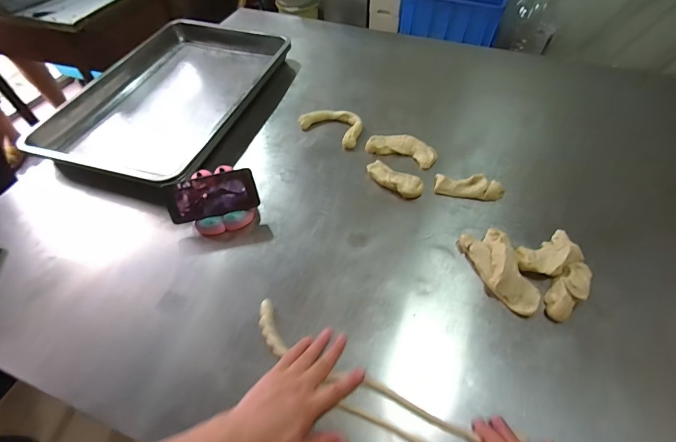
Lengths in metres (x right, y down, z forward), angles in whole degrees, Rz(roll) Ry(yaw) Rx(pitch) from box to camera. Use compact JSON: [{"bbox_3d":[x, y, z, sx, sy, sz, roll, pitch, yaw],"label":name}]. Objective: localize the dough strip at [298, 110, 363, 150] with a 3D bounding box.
[{"bbox_3d":[-0.010,-0.226,0.787,0.155,0.030,0.088,28,59,20],"label":"dough strip"}]

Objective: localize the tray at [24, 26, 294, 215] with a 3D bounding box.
[{"bbox_3d":[-0.396,-0.334,0.854,0.417,0.080,0.662,13,55,11],"label":"tray"}]

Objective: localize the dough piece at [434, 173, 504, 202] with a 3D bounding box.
[{"bbox_3d":[0.254,-0.064,0.652,0.124,0.042,0.040,12,55,10],"label":"dough piece"}]

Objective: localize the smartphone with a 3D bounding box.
[{"bbox_3d":[-0.226,-0.044,0.606,0.155,0.073,0.011,-14,18,-10],"label":"smartphone"}]

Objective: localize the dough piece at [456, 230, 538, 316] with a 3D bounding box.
[{"bbox_3d":[0.265,0.076,0.541,0.068,0.045,0.146,-19,56,-12],"label":"dough piece"}]

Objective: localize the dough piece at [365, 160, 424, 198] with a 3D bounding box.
[{"bbox_3d":[0.112,-0.080,0.673,0.118,0.031,0.042,29,60,21],"label":"dough piece"}]

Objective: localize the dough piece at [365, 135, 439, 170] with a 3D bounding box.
[{"bbox_3d":[0.139,-0.156,0.732,0.149,0.035,0.056,21,57,16],"label":"dough piece"}]

